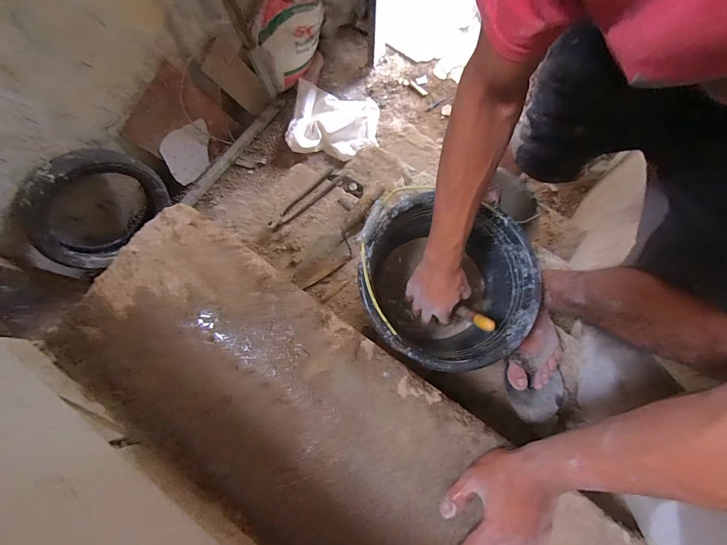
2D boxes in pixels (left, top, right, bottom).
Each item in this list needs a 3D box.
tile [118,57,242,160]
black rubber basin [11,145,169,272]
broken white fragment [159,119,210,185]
[{"bbox_3d":[-0.771,-0.630,1.434,0.025,0.389,0.332,35,92,27],"label":"tile"},{"bbox_3d":[-1.026,-0.244,1.304,0.200,0.451,0.463,43,82,8],"label":"black rubber basin"},{"bbox_3d":[-0.795,-0.551,1.518,0.008,0.222,0.234,31,60,31],"label":"broken white fragment"}]

